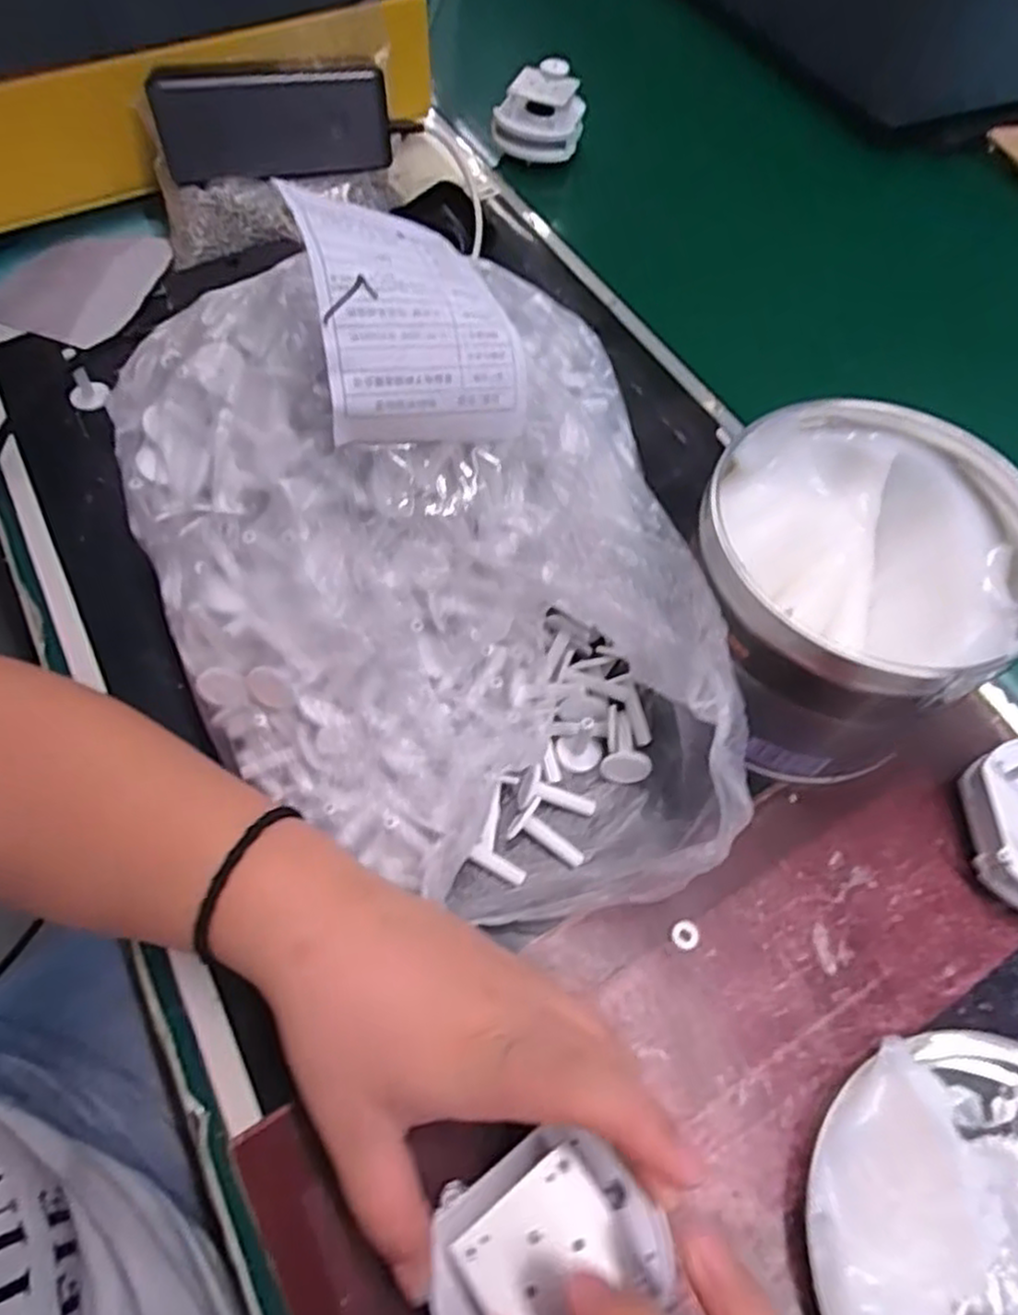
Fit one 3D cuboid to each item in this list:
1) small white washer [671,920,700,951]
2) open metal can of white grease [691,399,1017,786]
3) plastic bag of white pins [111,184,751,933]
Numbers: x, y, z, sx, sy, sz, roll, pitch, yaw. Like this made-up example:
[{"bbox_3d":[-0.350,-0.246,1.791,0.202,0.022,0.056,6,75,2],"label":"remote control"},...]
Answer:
[{"bbox_3d":[0.070,0.110,0.291,0.011,0.004,0.011,1,61,-2],"label":"small white washer"},{"bbox_3d":[0.135,-0.025,0.313,0.123,0.102,0.121,1,61,-2],"label":"open metal can of white grease"},{"bbox_3d":[-0.040,-0.034,0.285,0.215,0.146,0.257,-10,62,-9],"label":"plastic bag of white pins"}]

